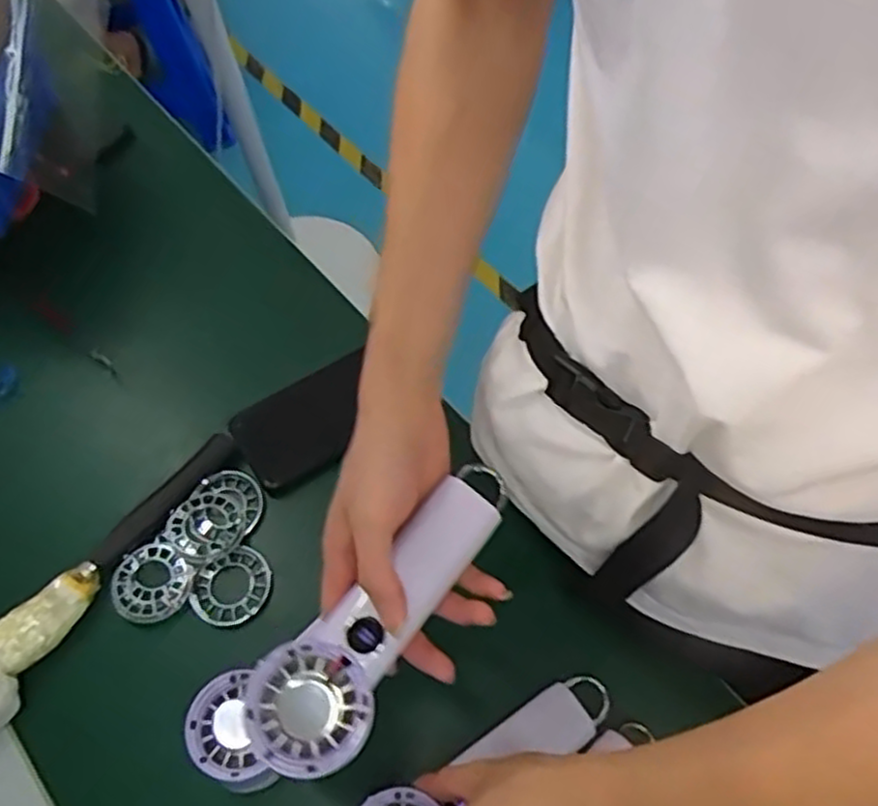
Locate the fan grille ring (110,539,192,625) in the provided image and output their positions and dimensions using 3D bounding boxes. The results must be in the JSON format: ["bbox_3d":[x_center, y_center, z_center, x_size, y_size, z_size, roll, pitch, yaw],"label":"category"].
[{"bbox_3d":[-0.213,0.133,0.552,0.053,0.009,0.055,-1,63,1],"label":"fan grille ring"}]

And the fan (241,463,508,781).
[{"bbox_3d":[-0.025,0.108,0.404,0.057,0.028,0.192,33,65,17],"label":"fan"}]

